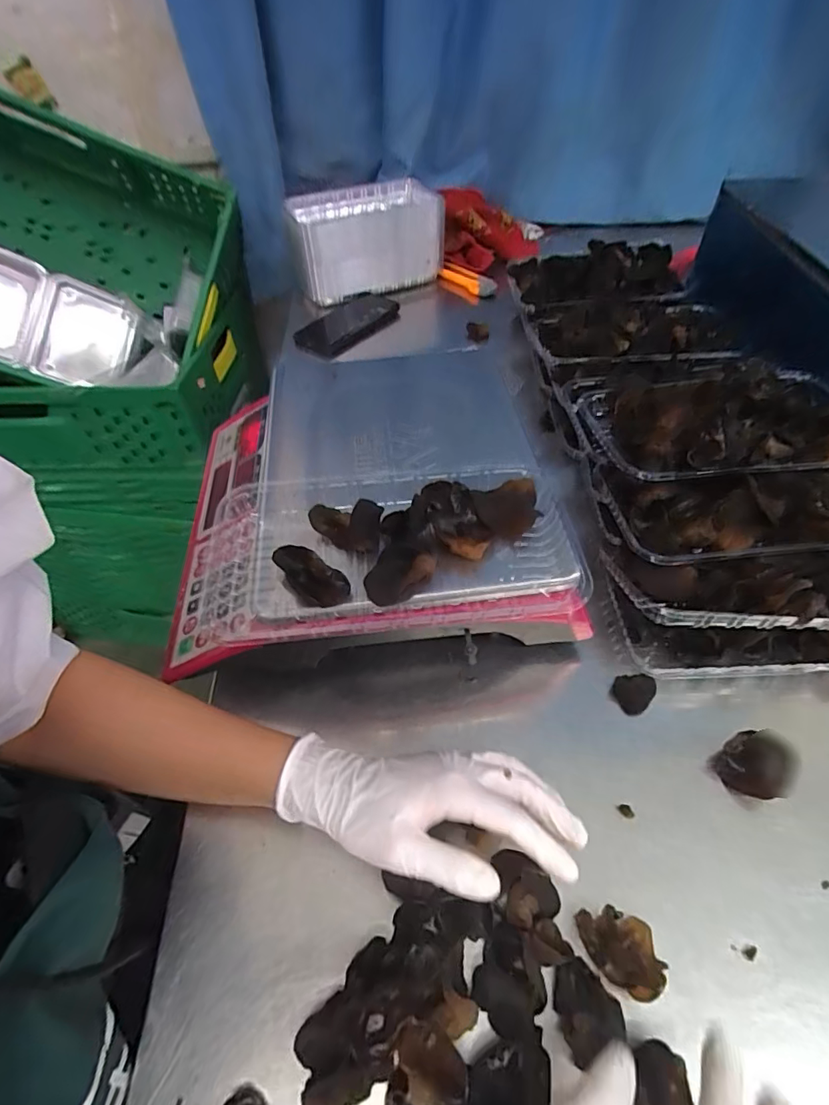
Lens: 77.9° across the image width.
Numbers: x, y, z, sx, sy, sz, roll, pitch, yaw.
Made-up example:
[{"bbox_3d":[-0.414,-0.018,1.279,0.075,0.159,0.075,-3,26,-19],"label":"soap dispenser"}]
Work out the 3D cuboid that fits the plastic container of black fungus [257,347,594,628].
[{"bbox_3d":[-0.018,-0.081,0.418,0.226,0.036,0.304,-7,50,-3],"label":"plastic container of black fungus"}]

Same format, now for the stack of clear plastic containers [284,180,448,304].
[{"bbox_3d":[-0.080,-0.528,0.875,0.242,0.121,0.151,-16,51,-10],"label":"stack of clear plastic containers"}]

